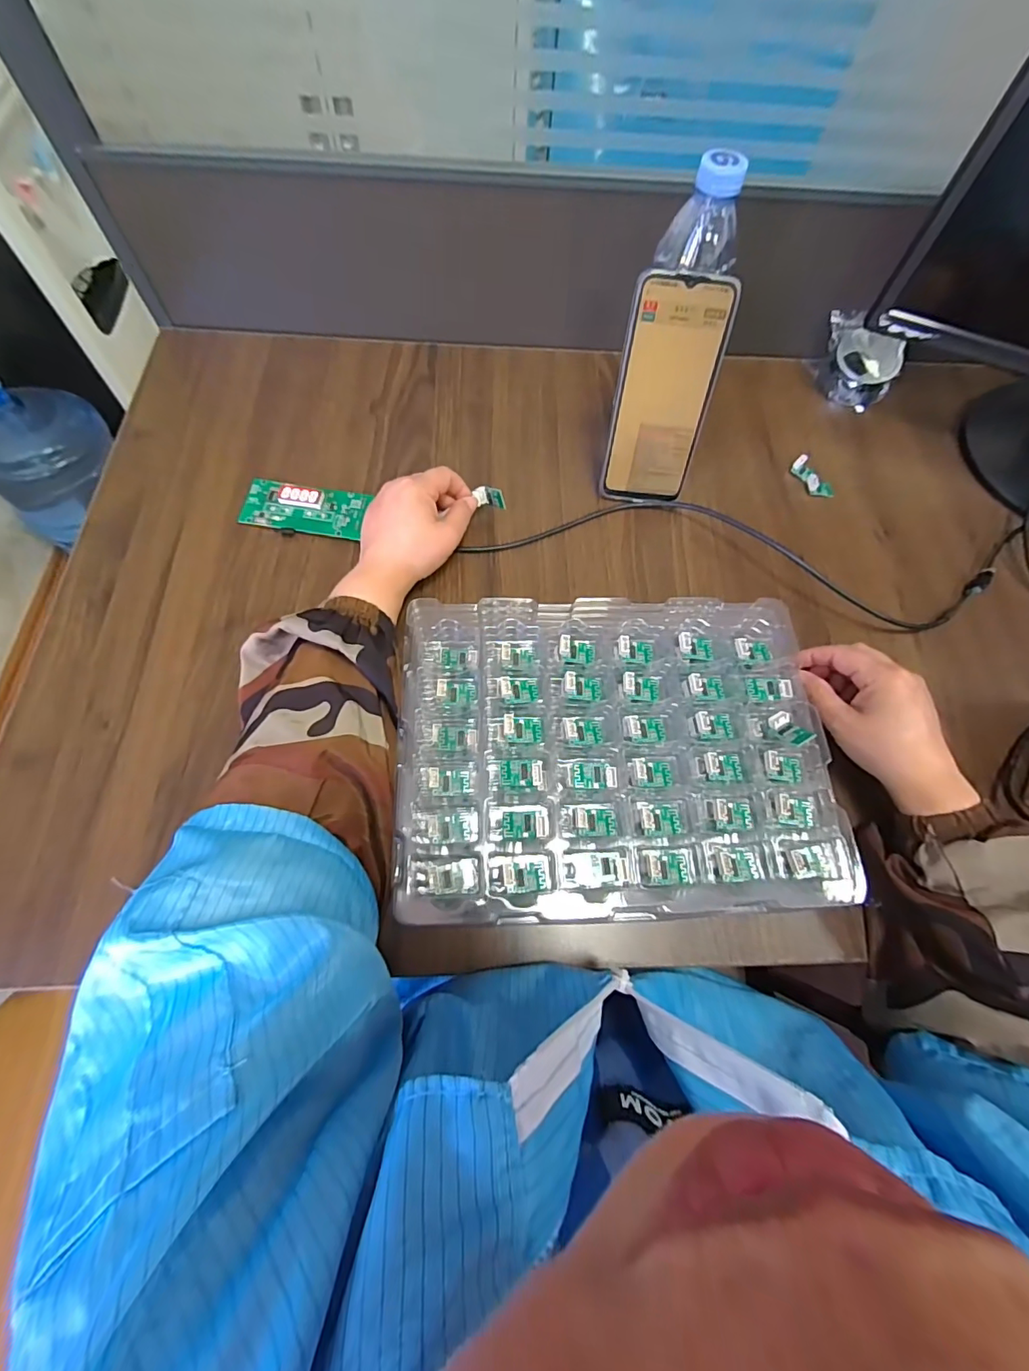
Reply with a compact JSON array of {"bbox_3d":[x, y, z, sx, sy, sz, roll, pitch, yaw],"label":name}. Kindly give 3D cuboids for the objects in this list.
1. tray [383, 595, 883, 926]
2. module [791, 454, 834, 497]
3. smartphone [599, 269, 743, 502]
[{"bbox_3d":[0.066,0.039,0.331,0.278,0.024,0.209,-1,67,-4],"label":"tray"},{"bbox_3d":[0.293,-0.205,0.488,0.019,0.014,0.050,-26,71,-13],"label":"module"},{"bbox_3d":[0.123,-0.239,0.416,0.079,0.165,0.010,5,39,-1],"label":"smartphone"}]

